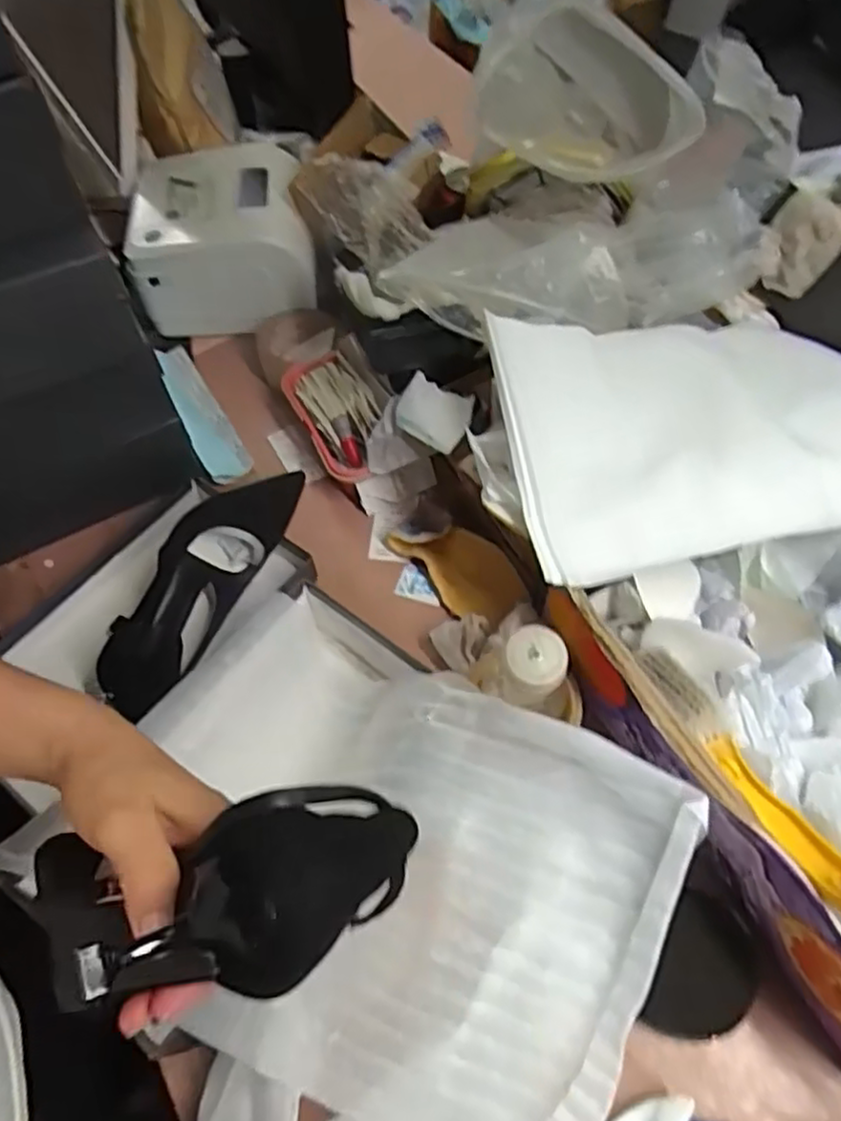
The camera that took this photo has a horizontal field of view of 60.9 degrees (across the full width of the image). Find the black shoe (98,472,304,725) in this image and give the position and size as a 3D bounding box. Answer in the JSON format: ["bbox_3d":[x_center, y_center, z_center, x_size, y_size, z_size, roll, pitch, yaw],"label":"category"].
[{"bbox_3d":[-0.197,0.023,0.635,0.063,0.083,0.238,29,65,17],"label":"black shoe"}]

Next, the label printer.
[{"bbox_3d":[-0.217,-0.361,0.806,0.183,0.125,0.155,-6,60,-2],"label":"label printer"}]

